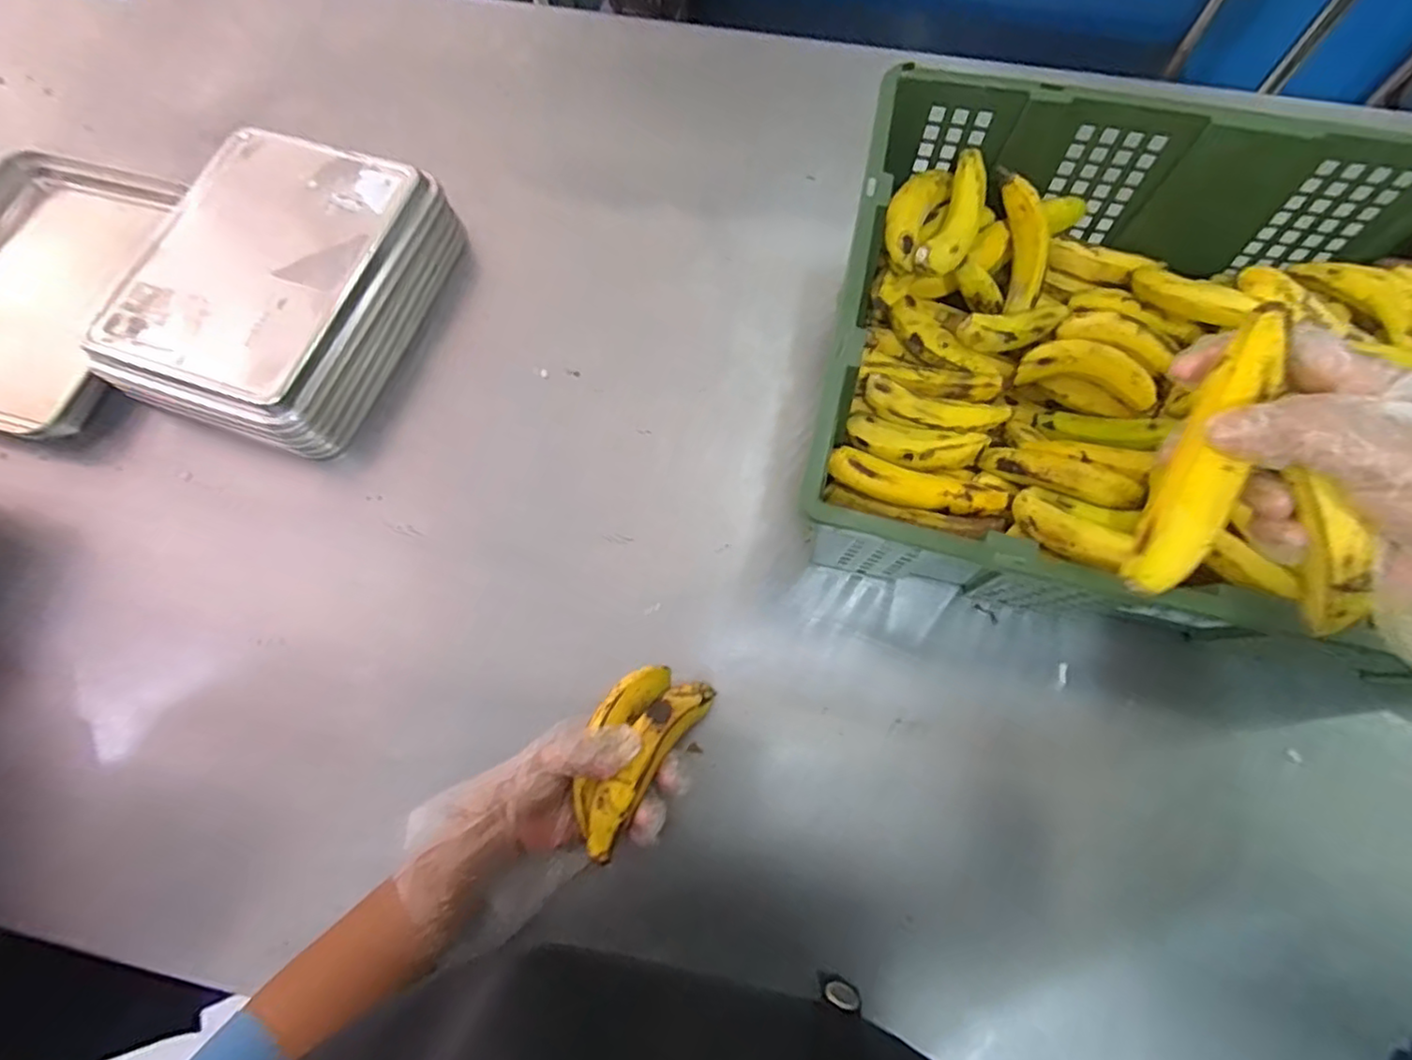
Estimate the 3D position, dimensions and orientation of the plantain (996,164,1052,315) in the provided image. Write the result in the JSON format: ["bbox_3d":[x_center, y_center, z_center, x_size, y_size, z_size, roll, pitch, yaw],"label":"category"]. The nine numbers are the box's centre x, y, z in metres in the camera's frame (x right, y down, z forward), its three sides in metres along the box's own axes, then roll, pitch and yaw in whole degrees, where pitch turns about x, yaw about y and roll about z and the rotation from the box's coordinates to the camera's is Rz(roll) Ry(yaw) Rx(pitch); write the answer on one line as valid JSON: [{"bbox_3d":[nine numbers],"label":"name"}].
[{"bbox_3d":[0.260,-0.237,0.529,0.035,0.108,0.024,-21,25,-8],"label":"plantain"}]

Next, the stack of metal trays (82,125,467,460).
[{"bbox_3d":[-0.390,-0.225,0.589,0.236,0.070,0.286,17,72,7],"label":"stack of metal trays"}]

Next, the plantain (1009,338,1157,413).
[{"bbox_3d":[0.304,-0.123,0.523,0.100,0.048,0.035,16,72,7],"label":"plantain"}]

